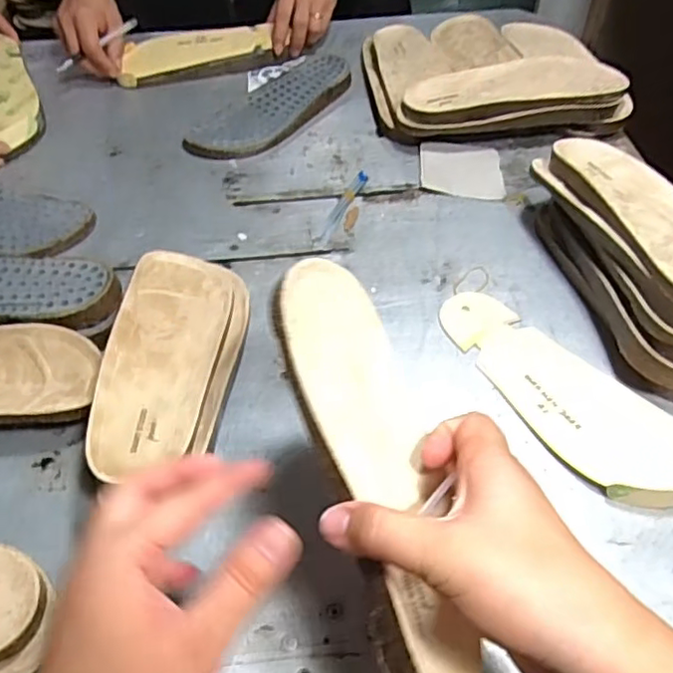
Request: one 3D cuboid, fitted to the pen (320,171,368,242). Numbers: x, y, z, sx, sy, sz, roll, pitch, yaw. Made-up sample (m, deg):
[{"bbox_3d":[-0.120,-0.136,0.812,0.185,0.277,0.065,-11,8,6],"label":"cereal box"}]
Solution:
[{"bbox_3d":[0.007,-0.152,0.723,0.014,0.010,0.130,18,52,17],"label":"pen"}]

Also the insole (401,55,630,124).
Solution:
[{"bbox_3d":[0.214,-0.309,0.771,0.265,0.019,0.096,-6,55,1],"label":"insole"}]

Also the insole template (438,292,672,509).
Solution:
[{"bbox_3d":[0.189,0.045,0.543,0.097,0.016,0.261,-32,56,-24],"label":"insole template"}]

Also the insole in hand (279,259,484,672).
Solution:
[{"bbox_3d":[0.028,0.069,0.373,0.019,0.116,0.257,-31,68,30],"label":"insole in hand"}]

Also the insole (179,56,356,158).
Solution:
[{"bbox_3d":[-0.083,-0.313,0.854,0.103,0.025,0.267,30,56,25],"label":"insole"}]

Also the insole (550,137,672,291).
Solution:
[{"bbox_3d":[0.281,-0.119,0.581,0.100,0.019,0.266,-7,44,-13],"label":"insole"}]

